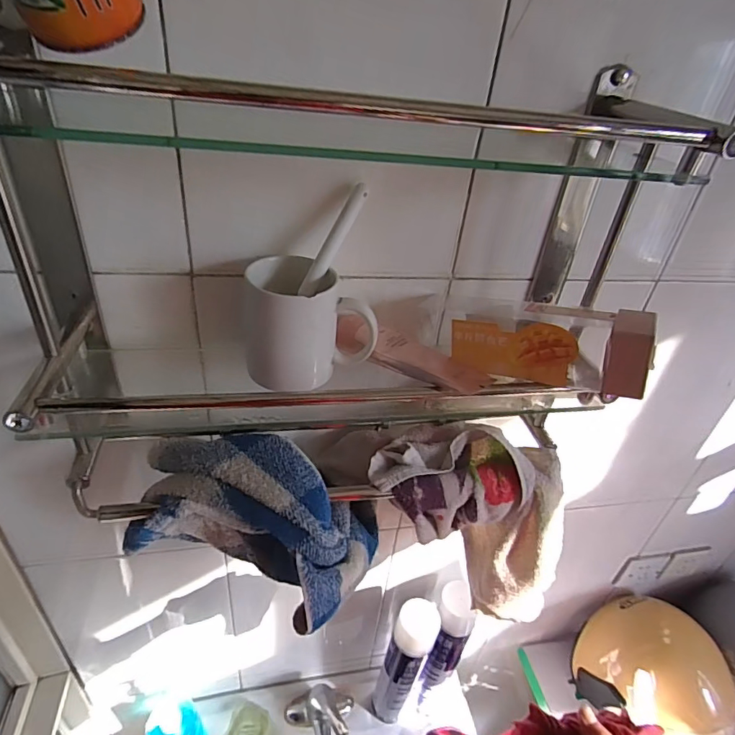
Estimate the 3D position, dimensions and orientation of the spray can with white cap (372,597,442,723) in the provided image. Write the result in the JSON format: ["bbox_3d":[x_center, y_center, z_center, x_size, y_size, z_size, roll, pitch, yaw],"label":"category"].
[{"bbox_3d":[0.059,0.494,0.777,0.064,0.328,0.049,19,36,17],"label":"spray can with white cap"}]

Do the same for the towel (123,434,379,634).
[{"bbox_3d":[-0.103,0.135,0.469,0.217,0.134,0.141,13,34,9],"label":"towel"}]

